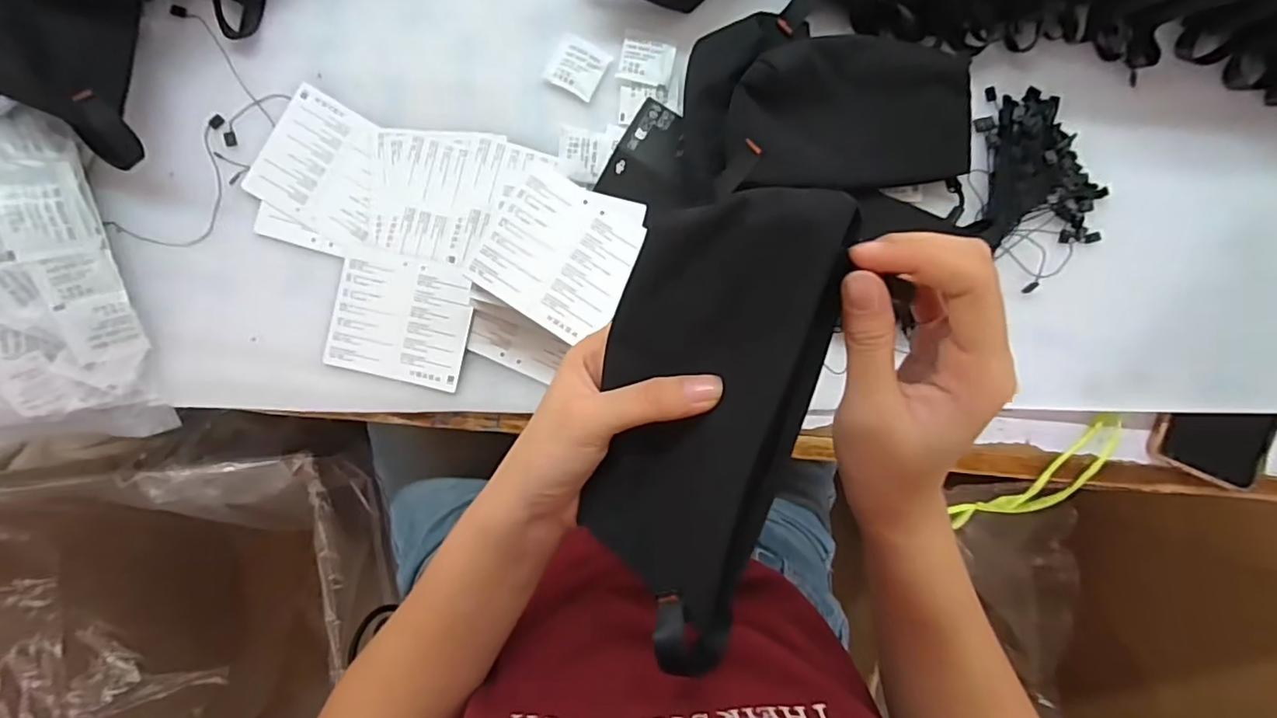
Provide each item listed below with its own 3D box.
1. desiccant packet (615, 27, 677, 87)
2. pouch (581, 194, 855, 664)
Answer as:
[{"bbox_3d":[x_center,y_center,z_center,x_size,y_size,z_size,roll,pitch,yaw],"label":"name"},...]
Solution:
[{"bbox_3d":[0.006,-0.224,0.429,0.040,0.005,0.039,12,87,1],"label":"desiccant packet"},{"bbox_3d":[0.023,0.027,0.251,0.085,0.020,0.202,20,106,23],"label":"pouch"}]

